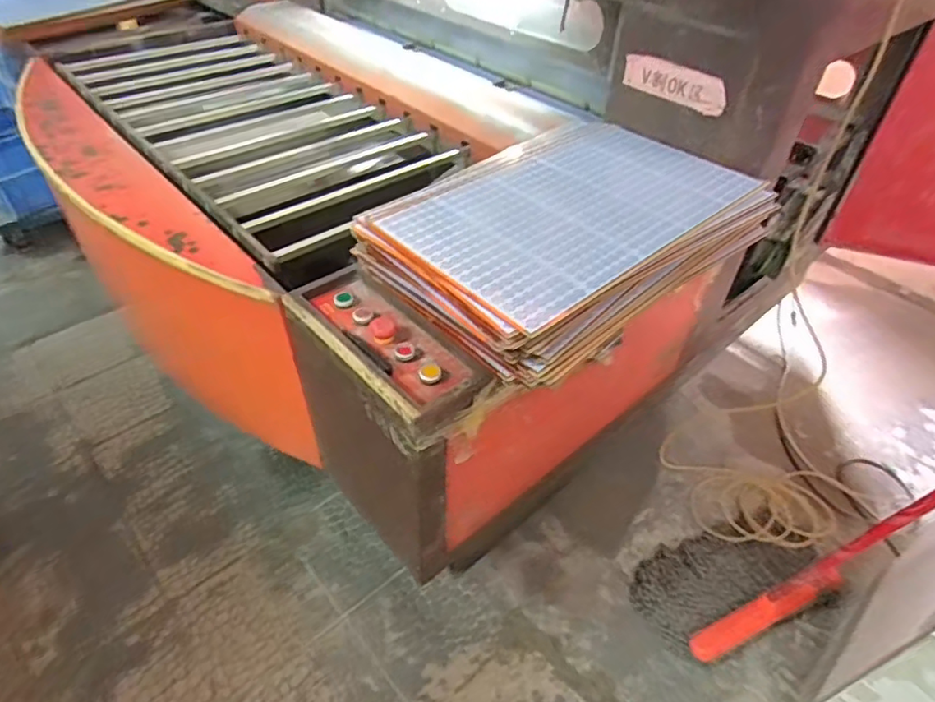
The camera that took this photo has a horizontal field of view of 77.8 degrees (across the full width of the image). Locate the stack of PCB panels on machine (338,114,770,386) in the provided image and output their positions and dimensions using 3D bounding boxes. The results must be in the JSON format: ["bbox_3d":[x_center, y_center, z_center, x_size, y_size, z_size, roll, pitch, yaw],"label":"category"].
[{"bbox_3d":[0.160,-0.209,0.942,0.604,0.090,0.393,-32,52,-31],"label":"stack of PCB panels on machine"}]

